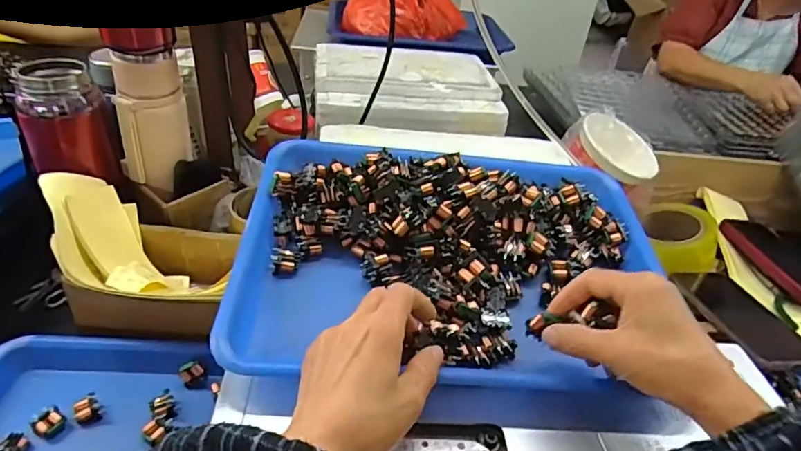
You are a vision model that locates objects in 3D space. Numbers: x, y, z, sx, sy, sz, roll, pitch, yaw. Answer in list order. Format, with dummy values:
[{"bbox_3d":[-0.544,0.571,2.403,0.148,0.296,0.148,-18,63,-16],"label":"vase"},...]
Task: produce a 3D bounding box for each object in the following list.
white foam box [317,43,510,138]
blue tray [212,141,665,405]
[{"bbox_3d":[0.008,-0.227,0.827,0.283,0.064,0.269,0,35,-10],"label":"white foam box"},{"bbox_3d":[0.044,0.021,0.413,0.325,0.072,0.241,2,35,-6],"label":"blue tray"}]

